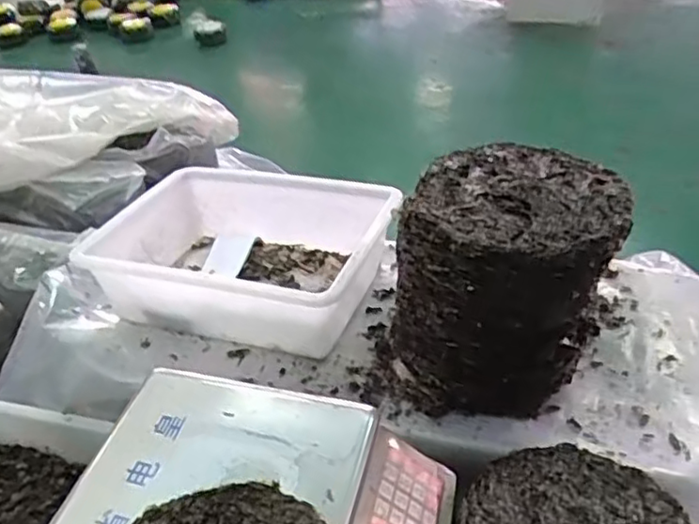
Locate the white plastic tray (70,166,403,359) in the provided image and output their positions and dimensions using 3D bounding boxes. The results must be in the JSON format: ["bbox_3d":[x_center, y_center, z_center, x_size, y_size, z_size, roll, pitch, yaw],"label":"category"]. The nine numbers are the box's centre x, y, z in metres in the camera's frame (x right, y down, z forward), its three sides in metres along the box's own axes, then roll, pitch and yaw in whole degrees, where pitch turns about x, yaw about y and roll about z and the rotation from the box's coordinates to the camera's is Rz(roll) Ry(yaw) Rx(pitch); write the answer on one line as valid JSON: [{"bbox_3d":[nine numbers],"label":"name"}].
[{"bbox_3d":[-0.144,-0.024,0.880,0.357,0.113,0.268,9,41,18],"label":"white plastic tray"}]

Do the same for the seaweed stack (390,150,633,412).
[{"bbox_3d":[0.158,0.025,0.710,0.224,0.232,0.186,3,39,11],"label":"seaweed stack"}]

